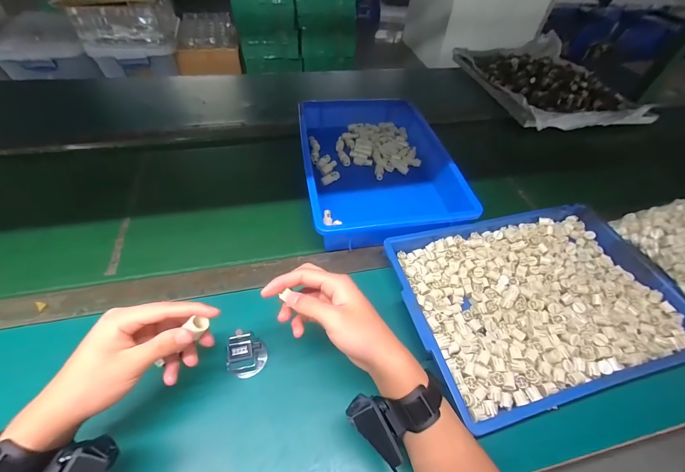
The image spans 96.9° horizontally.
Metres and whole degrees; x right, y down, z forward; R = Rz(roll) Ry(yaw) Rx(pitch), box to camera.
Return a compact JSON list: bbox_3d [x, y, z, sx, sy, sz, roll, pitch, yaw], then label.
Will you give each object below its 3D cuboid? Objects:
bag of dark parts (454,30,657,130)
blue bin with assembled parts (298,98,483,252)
[{"bbox_3d":[0.665,-0.537,1.007,0.409,0.081,0.564,-4,51,-8],"label":"bag of dark parts"},{"bbox_3d":[0.065,-0.168,0.666,0.293,0.079,0.431,-5,51,-8],"label":"blue bin with assembled parts"}]

